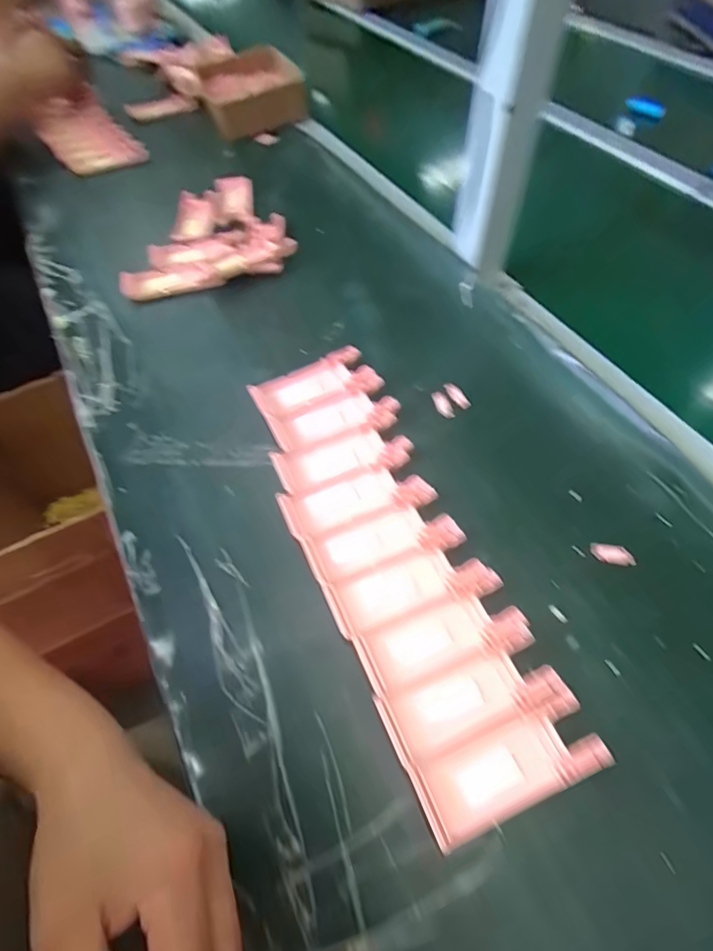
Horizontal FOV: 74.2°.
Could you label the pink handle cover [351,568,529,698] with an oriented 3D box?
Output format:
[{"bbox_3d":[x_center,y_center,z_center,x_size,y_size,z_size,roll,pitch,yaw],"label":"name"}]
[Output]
[{"bbox_3d":[0.052,0.099,0.302,0.104,0.009,0.039,-22,59,-11],"label":"pink handle cover"}]

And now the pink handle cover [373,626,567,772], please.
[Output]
[{"bbox_3d":[0.067,0.131,0.280,0.104,0.009,0.040,-20,58,-10],"label":"pink handle cover"}]

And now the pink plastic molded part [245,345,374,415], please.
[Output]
[{"bbox_3d":[-0.040,-0.085,0.423,0.106,0.010,0.045,-24,59,-12],"label":"pink plastic molded part"}]

